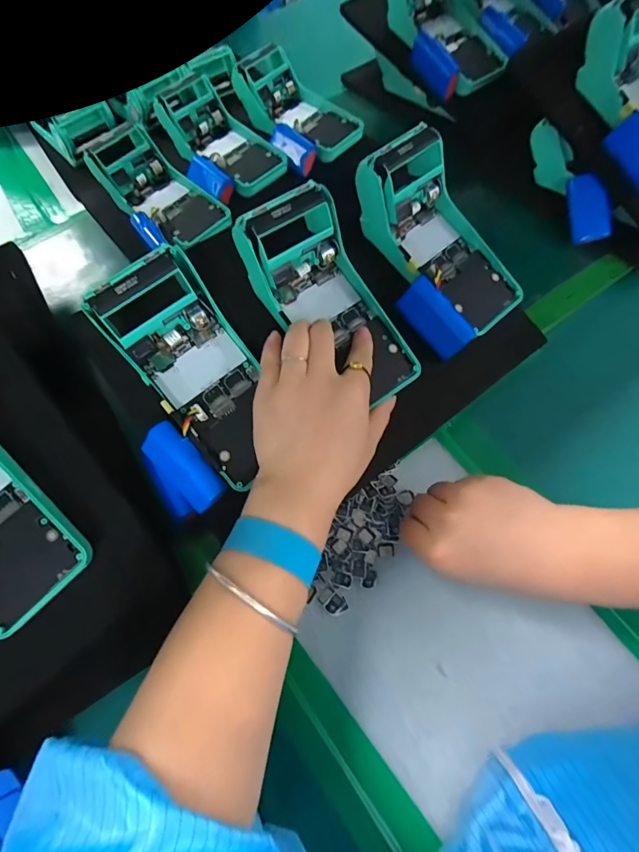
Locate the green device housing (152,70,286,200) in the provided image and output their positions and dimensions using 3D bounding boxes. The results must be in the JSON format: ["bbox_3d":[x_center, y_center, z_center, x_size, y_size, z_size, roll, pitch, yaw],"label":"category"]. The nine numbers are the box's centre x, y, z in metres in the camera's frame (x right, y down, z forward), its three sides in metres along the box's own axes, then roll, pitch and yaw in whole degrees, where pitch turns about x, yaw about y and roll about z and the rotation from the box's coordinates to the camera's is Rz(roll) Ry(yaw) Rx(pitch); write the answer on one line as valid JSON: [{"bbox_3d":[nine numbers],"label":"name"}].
[{"bbox_3d":[-0.123,-0.358,0.503,0.084,0.055,0.179,-41,83,-16],"label":"green device housing"}]

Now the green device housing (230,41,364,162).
[{"bbox_3d":[-0.028,-0.417,0.512,0.173,0.060,0.092,37,71,18],"label":"green device housing"}]

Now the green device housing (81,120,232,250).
[{"bbox_3d":[-0.186,-0.271,0.467,0.176,0.053,0.080,42,72,5],"label":"green device housing"}]

